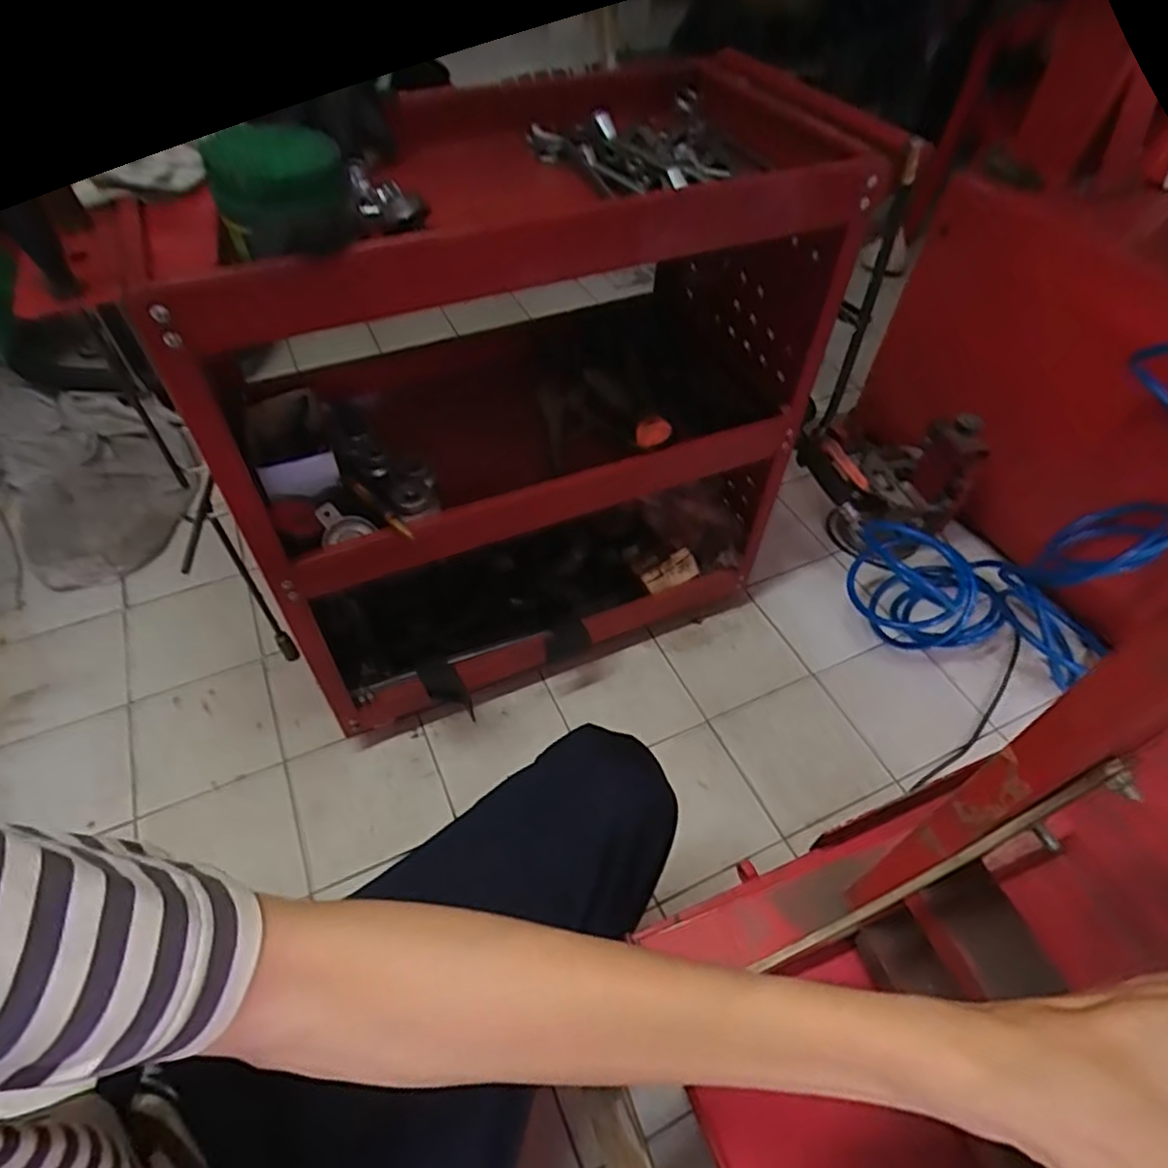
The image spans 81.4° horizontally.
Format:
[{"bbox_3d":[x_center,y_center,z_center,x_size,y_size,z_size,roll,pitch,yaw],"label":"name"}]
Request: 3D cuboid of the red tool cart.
[{"bbox_3d":[-0.098,-0.218,0.899,0.689,0.649,0.425,-23,54,-19],"label":"red tool cart"}]

